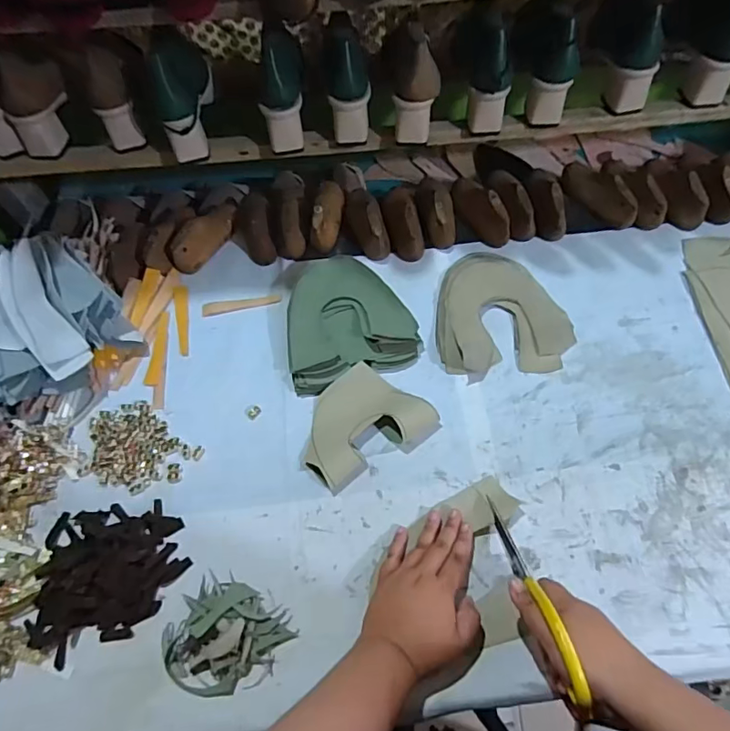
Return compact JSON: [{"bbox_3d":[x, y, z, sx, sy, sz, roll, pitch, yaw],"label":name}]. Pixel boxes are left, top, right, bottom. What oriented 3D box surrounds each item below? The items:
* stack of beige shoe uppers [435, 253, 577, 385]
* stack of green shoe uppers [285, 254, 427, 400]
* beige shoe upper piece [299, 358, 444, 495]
[{"bbox_3d":[0.181,-0.075,0.693,0.173,0.016,0.186,-7,62,0],"label":"stack of beige shoe uppers"},{"bbox_3d":[-0.029,-0.063,0.692,0.172,0.037,0.179,-18,62,-5],"label":"stack of green shoe uppers"},{"bbox_3d":[-0.007,0.070,0.623,0.156,0.025,0.125,-37,66,-15],"label":"beige shoe upper piece"}]

